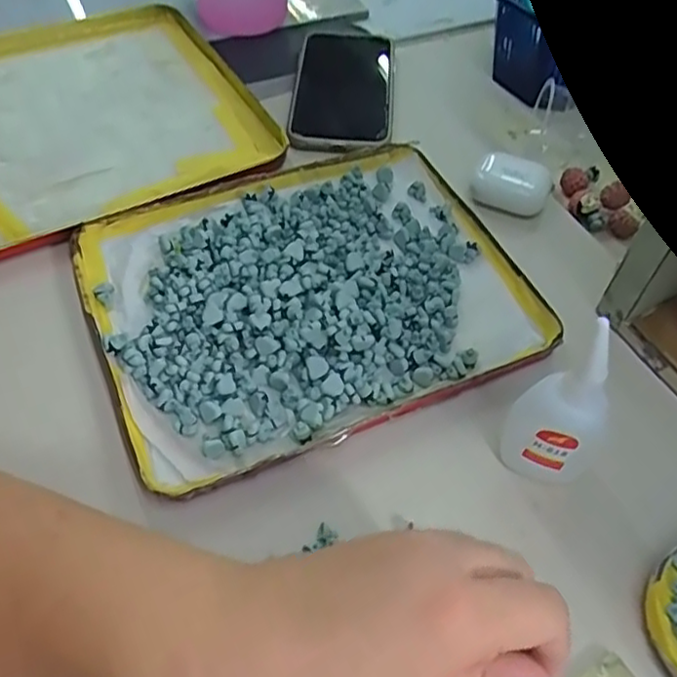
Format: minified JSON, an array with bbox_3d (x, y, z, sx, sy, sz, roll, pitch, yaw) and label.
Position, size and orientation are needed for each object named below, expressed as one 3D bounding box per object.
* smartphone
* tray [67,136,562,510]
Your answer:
[{"bbox_3d":[0.005,-0.203,0.528,0.078,0.007,0.170,4,55,1],"label":"smartphone"},{"bbox_3d":[-0.017,-0.035,0.396,0.249,0.023,0.204,-21,59,-15],"label":"tray"}]

